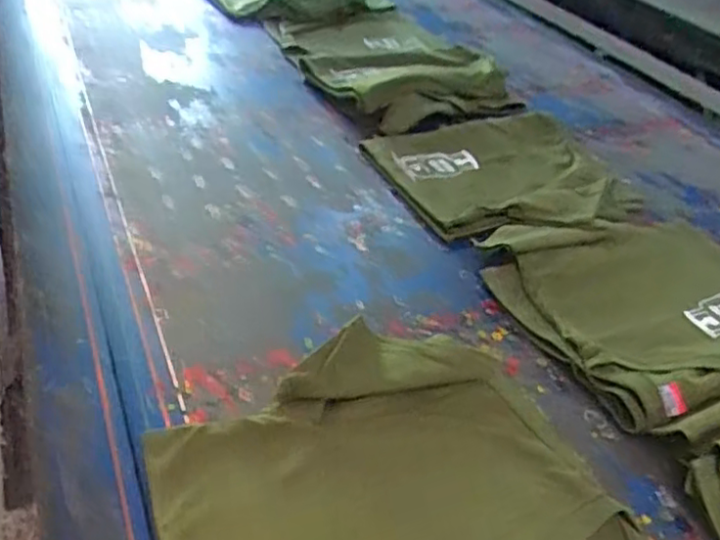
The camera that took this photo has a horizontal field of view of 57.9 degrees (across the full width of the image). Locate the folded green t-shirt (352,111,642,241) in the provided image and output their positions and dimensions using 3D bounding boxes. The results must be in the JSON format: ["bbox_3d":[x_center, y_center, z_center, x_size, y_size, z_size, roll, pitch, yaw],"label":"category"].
[{"bbox_3d":[0.210,-0.134,0.952,0.337,0.041,0.306,-9,41,-21],"label":"folded green t-shirt"}]

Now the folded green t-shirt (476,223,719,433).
[{"bbox_3d":[0.356,0.023,0.776,0.374,0.034,0.322,-12,42,-24],"label":"folded green t-shirt"}]

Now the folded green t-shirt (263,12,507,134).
[{"bbox_3d":[0.060,-0.383,1.209,0.339,0.064,0.435,-15,43,-27],"label":"folded green t-shirt"}]

